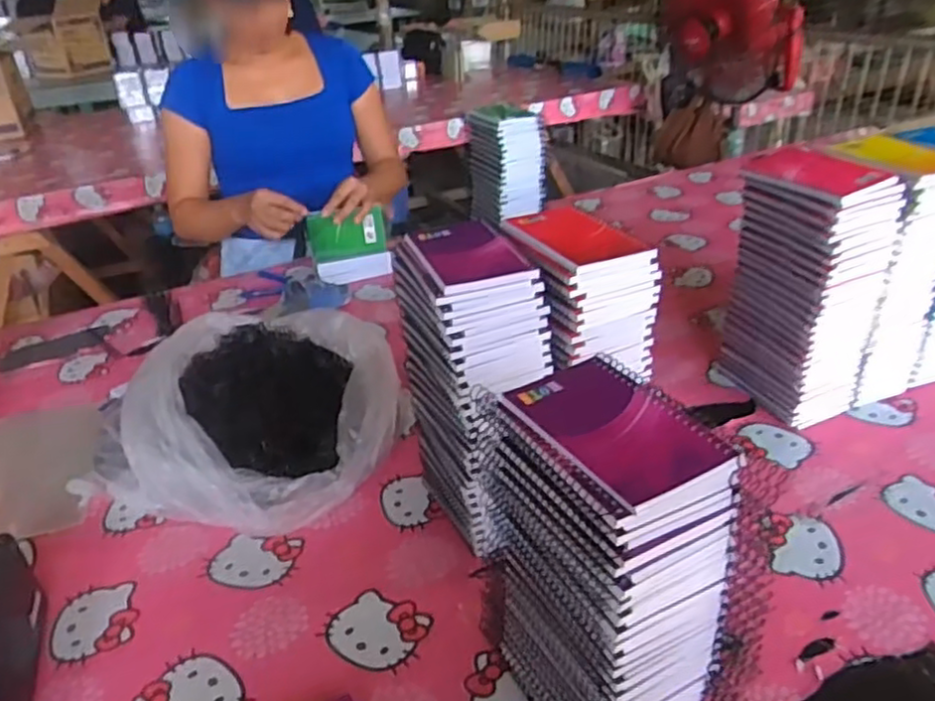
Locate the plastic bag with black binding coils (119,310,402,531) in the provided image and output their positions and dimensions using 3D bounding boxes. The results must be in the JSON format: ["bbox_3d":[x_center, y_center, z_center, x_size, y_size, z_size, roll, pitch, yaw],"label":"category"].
[{"bbox_3d":[-0.234,0.070,0.818,0.313,0.113,0.276,6,32,17],"label":"plastic bag with black binding coils"}]

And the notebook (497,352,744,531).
[{"bbox_3d":[0.088,0.047,0.427,0.086,0.013,0.129,-17,33,-22],"label":"notebook"}]

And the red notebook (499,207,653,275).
[{"bbox_3d":[0.093,-0.102,0.624,0.087,0.008,0.133,-18,33,-22],"label":"red notebook"}]

